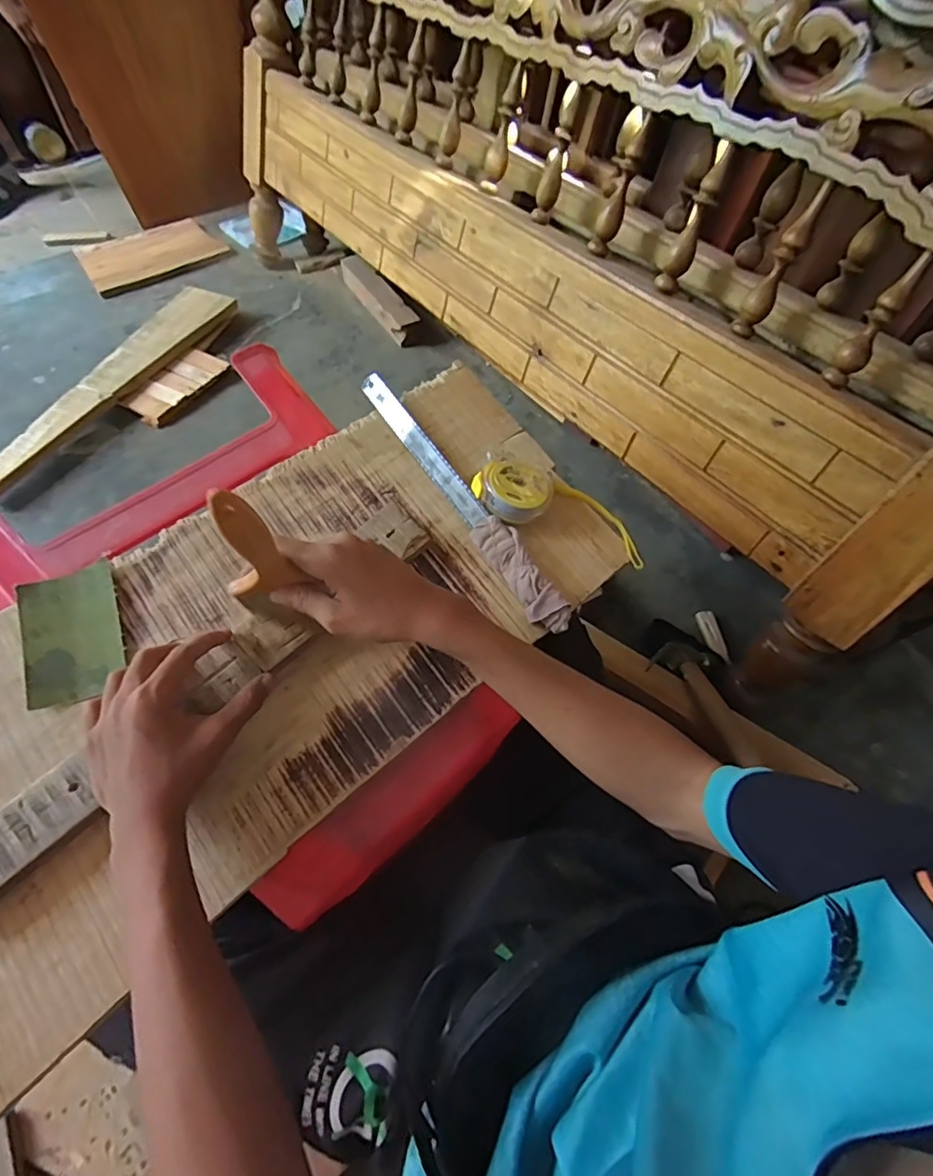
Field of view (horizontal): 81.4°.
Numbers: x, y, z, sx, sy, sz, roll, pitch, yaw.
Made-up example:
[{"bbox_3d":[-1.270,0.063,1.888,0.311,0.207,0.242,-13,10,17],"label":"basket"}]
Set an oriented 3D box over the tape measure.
[{"bbox_3d":[0.087,-0.083,0.509,0.164,0.026,0.090,17,57,-13],"label":"tape measure"}]

